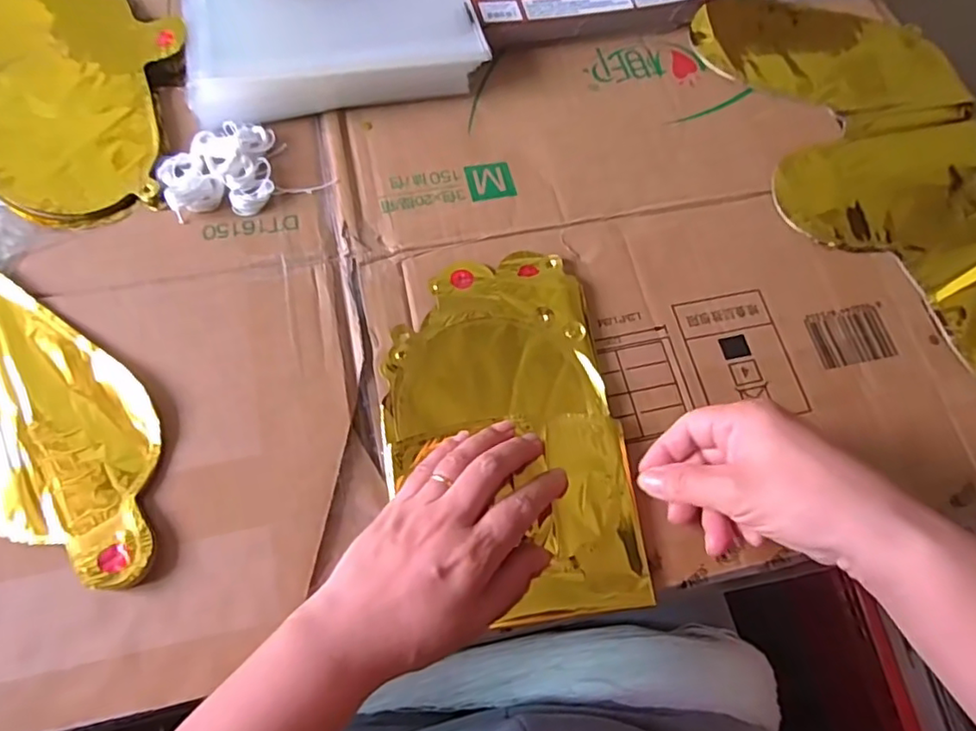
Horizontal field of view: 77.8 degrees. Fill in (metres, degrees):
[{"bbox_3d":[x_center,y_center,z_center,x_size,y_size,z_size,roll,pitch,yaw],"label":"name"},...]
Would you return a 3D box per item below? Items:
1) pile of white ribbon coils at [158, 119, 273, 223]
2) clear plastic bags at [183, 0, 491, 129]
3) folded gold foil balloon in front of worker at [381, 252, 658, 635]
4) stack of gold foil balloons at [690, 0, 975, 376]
[{"bbox_3d":[-0.192,-0.139,0.426,0.077,0.018,0.073,-6,67,-6],"label":"pile of white ribbon coils"},{"bbox_3d":[-0.133,-0.306,0.493,0.218,0.031,0.234,-13,67,-8],"label":"clear plastic bags"},{"bbox_3d":[0.008,0.037,0.372,0.139,0.015,0.224,-9,67,-7],"label":"folded gold foil balloon in front of worker"},{"bbox_3d":[0.309,-0.142,0.453,0.190,0.014,0.427,-9,67,-7],"label":"stack of gold foil balloons"}]

